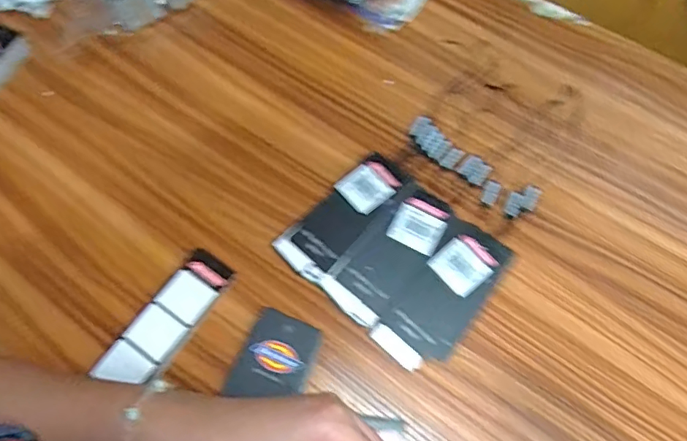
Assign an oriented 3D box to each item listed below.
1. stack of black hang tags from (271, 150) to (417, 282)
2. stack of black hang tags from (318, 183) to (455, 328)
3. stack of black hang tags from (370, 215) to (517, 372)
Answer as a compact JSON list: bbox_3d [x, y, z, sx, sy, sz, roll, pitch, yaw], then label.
[{"bbox_3d":[0.003,-0.003,0.421,0.119,0.013,0.051,-41,71,-18],"label":"stack of black hang tags"},{"bbox_3d":[0.038,0.025,0.407,0.055,0.012,0.118,38,70,16],"label":"stack of black hang tags"},{"bbox_3d":[0.081,0.058,0.395,0.056,0.011,0.126,36,69,15],"label":"stack of black hang tags"}]

